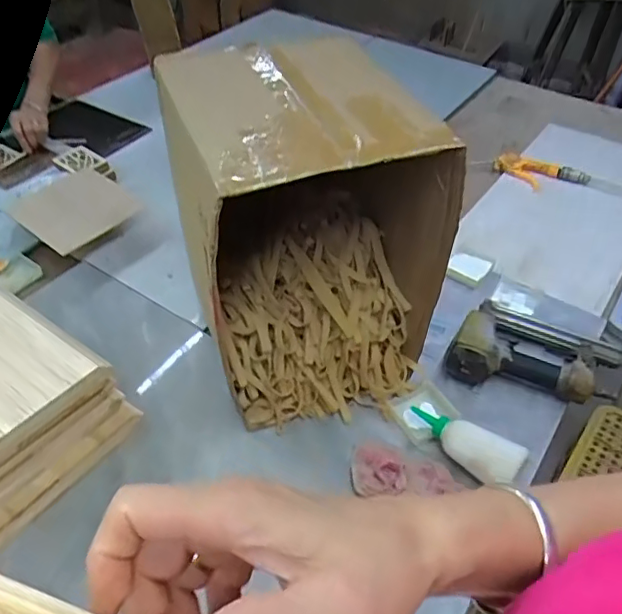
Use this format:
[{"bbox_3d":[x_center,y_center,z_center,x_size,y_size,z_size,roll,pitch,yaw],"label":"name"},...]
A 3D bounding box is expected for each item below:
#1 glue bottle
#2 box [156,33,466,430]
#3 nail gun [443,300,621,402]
[{"bbox_3d":[0.192,0.175,0.722,0.151,0.046,0.054,26,51,21],"label":"glue bottle"},{"bbox_3d":[-0.003,-0.069,0.715,0.278,0.401,0.329,-15,49,-16],"label":"box"},{"bbox_3d":[0.330,0.054,0.824,0.233,0.069,0.156,16,48,13],"label":"nail gun"}]

